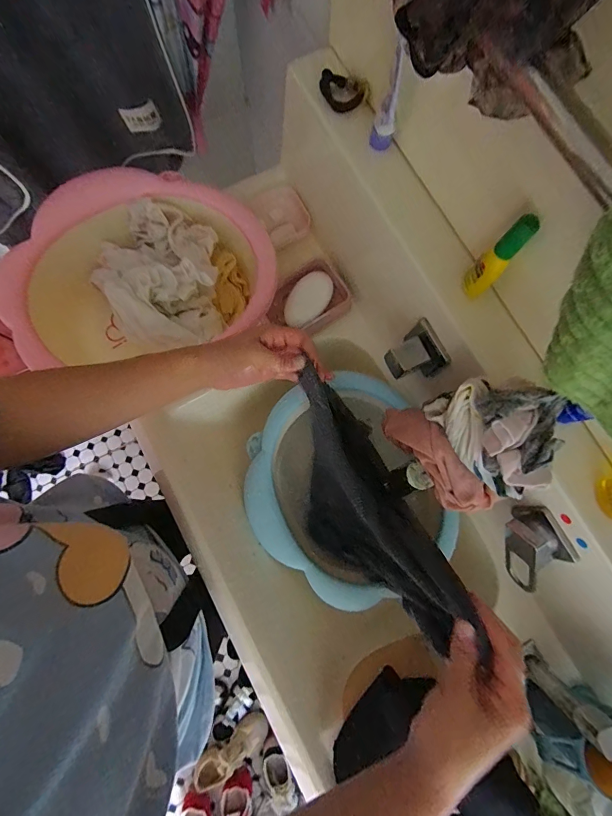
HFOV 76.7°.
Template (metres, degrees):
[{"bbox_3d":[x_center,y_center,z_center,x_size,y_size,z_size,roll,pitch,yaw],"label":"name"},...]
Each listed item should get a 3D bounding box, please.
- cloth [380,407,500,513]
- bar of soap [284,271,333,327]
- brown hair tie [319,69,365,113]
[{"bbox_3d":[0.135,0.050,0.410,0.043,0.059,0.143,-36,70,-7],"label":"cloth"},{"bbox_3d":[0.003,-0.155,0.554,0.051,0.029,0.100,31,80,5],"label":"bar of soap"},{"bbox_3d":[0.042,-0.361,0.445,0.052,0.035,0.020,40,81,6],"label":"brown hair tie"}]

